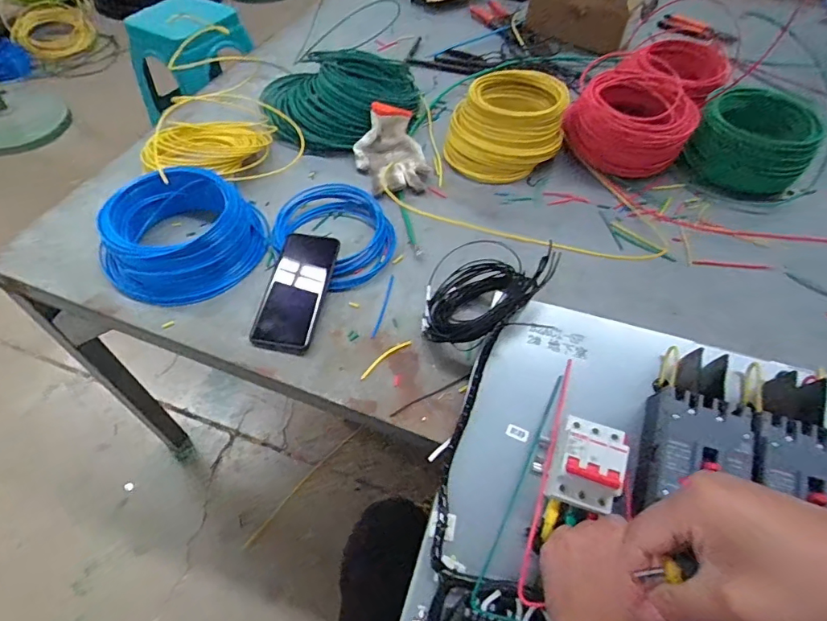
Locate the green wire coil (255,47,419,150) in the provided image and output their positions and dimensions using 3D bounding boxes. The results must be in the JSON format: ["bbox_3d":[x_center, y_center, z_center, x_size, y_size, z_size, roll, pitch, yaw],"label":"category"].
[{"bbox_3d":[-0.121,-0.385,0.864,0.199,0.070,0.271,38,60,23],"label":"green wire coil"}]

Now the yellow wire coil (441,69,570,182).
[{"bbox_3d":[0.155,-0.309,0.820,0.165,0.120,0.149,37,60,22],"label":"yellow wire coil"}]

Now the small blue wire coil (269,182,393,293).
[{"bbox_3d":[-0.108,-0.110,0.693,0.154,0.027,0.170,-30,60,-22],"label":"small blue wire coil"}]

